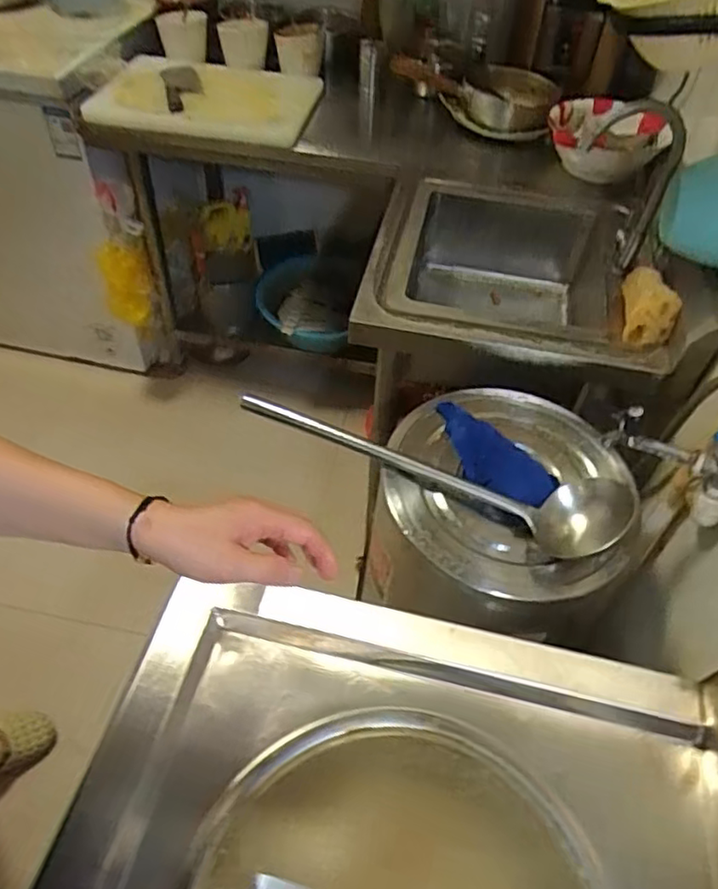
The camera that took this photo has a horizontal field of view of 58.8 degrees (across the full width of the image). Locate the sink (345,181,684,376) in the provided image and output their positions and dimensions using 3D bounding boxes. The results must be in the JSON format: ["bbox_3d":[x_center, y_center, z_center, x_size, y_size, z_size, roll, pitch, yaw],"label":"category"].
[{"bbox_3d":[0.247,-0.256,1.127,0.457,0.198,0.465,9,50,4],"label":"sink"}]

